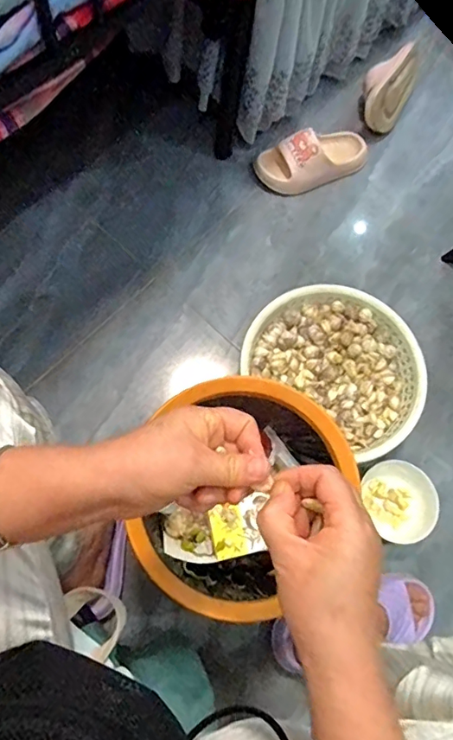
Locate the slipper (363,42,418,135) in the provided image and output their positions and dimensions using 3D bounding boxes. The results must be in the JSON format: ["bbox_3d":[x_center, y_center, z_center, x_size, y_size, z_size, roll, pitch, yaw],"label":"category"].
[{"bbox_3d":[0.343,-0.598,1.067,0.099,0.090,0.216,27,71,4],"label":"slipper"}]

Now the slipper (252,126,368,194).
[{"bbox_3d":[0.178,-0.428,1.011,0.236,0.072,0.096,-21,73,-9],"label":"slipper"}]

